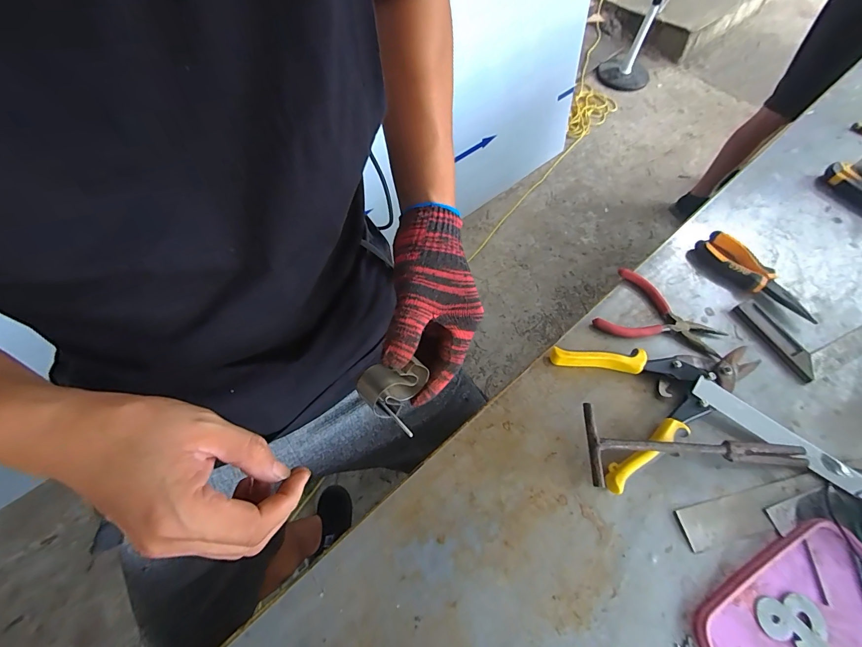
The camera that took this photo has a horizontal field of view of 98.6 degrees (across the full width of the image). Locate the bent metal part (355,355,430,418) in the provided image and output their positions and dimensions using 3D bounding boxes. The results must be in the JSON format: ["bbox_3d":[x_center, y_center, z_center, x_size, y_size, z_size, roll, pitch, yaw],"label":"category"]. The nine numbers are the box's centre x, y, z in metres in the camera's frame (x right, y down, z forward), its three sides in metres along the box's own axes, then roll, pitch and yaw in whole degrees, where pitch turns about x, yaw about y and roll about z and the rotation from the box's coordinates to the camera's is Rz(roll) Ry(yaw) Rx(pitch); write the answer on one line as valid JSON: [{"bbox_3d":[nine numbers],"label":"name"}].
[{"bbox_3d":[-0.034,0.048,0.306,0.035,0.042,0.049,40,69,20],"label":"bent metal part"}]

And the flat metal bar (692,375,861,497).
[{"bbox_3d":[0.367,0.119,0.393,0.180,0.007,0.026,36,75,11],"label":"flat metal bar"}]

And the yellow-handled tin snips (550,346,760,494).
[{"bbox_3d":[0.260,0.073,0.415,0.218,0.027,0.149,-15,63,-7],"label":"yellow-handled tin snips"}]

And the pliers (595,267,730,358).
[{"bbox_3d":[0.291,-0.009,0.466,0.140,0.012,0.102,27,65,14],"label":"pliers"}]

